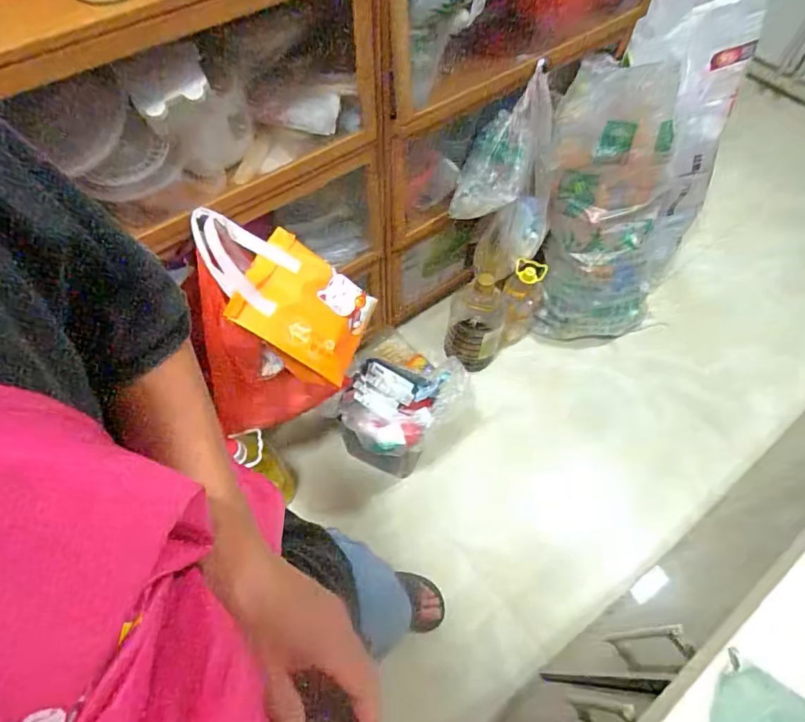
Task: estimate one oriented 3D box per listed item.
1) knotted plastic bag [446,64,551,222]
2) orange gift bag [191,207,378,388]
[{"bbox_3d":[0.240,-0.480,1.187,0.138,0.347,0.109,45,26,23],"label":"knotted plastic bag"},{"bbox_3d":[-0.231,-0.122,0.936,0.345,0.103,0.191,35,66,-16],"label":"orange gift bag"}]

